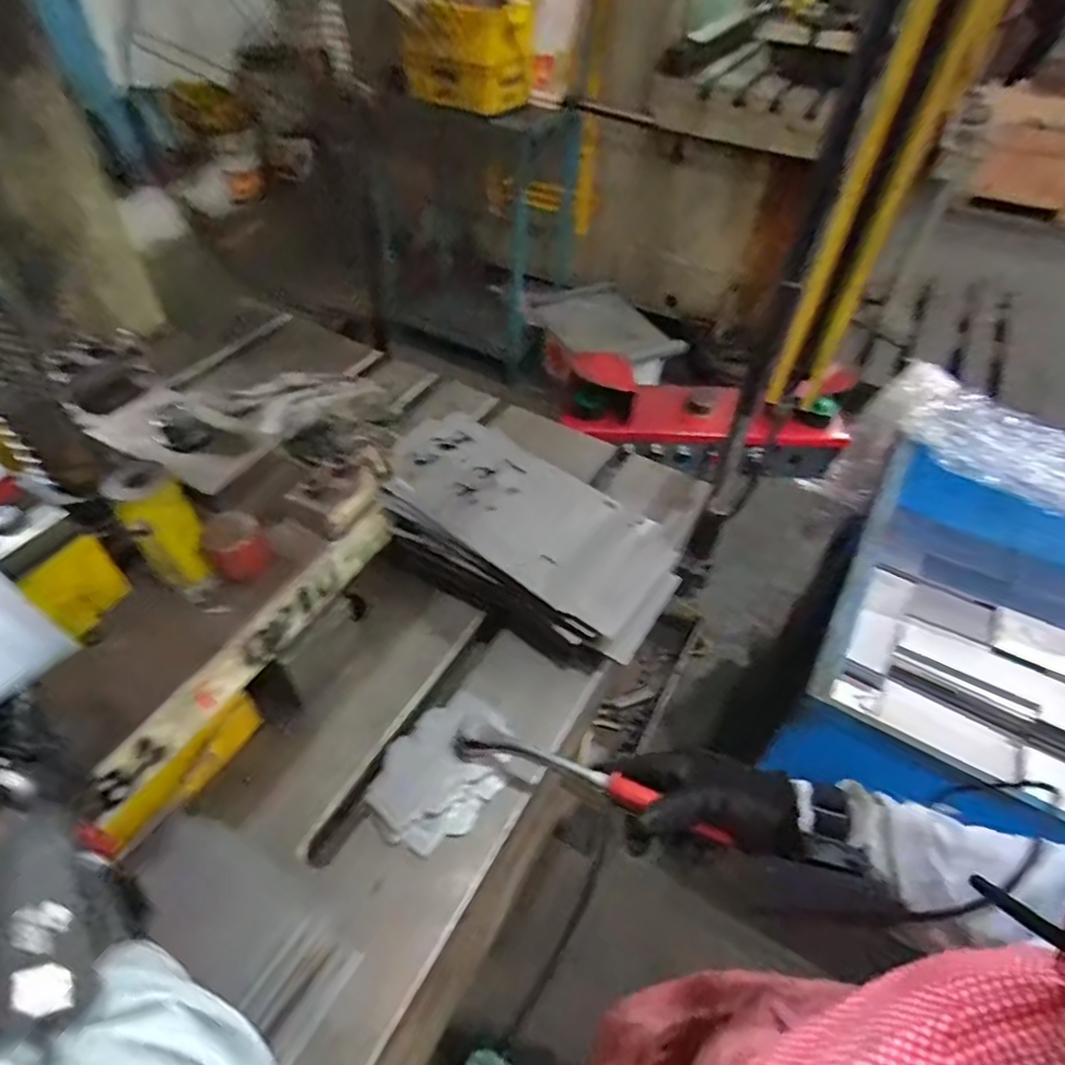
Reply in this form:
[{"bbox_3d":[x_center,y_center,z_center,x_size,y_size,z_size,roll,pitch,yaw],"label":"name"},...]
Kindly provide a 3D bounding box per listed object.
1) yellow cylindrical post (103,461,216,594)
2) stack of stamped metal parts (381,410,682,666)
[{"bbox_3d":[-0.262,-0.005,0.447,0.041,0.092,0.041,1,48,-1],"label":"yellow cylindrical post"},{"bbox_3d":[-0.010,-0.002,0.651,0.319,0.068,0.163,28,53,21],"label":"stack of stamped metal parts"}]

